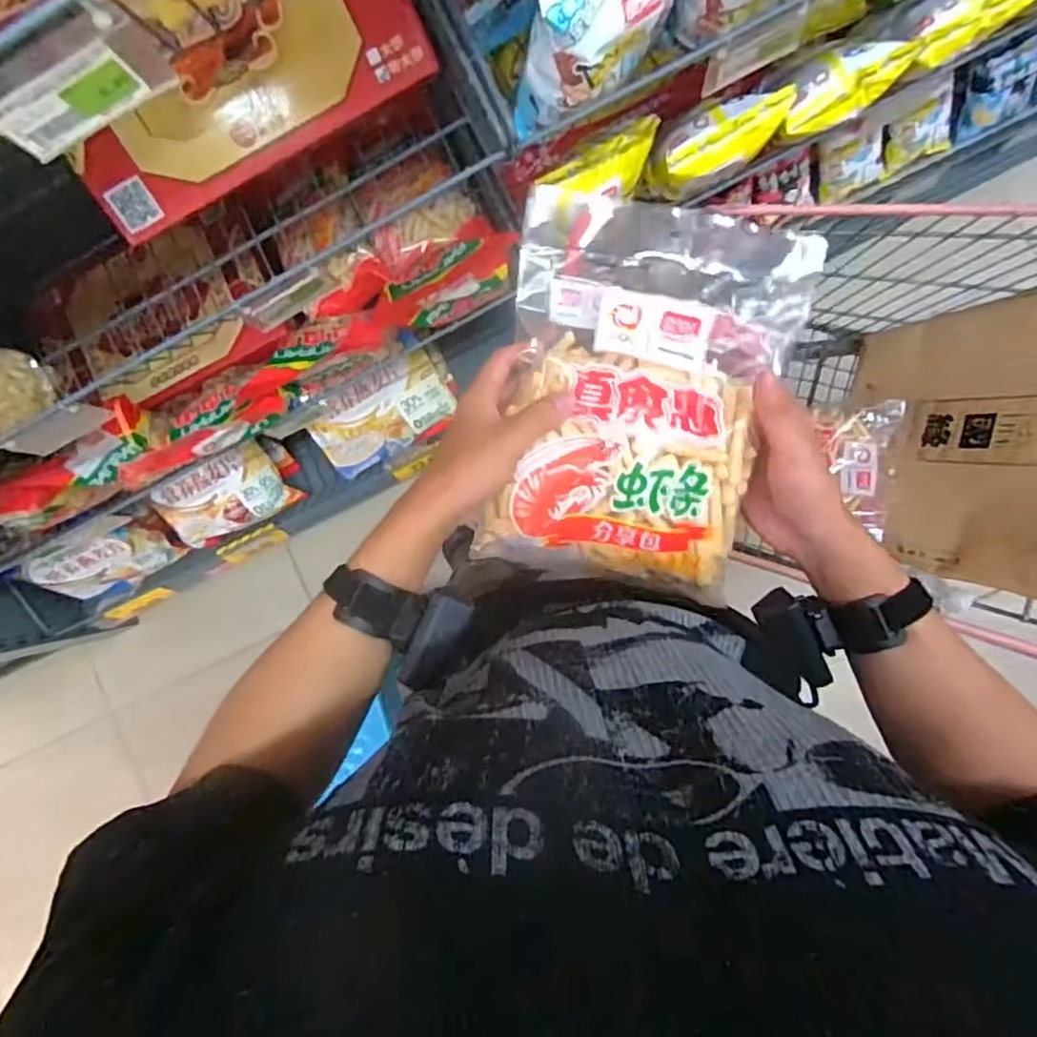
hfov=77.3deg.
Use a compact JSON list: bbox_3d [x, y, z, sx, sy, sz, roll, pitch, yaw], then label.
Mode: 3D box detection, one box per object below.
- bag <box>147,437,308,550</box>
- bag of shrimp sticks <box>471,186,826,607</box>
[{"bbox_3d":[-0.606,-0.041,1.330,0.255,0.174,0.050,-24,43,4],"label":"bag"},{"bbox_3d":[0.084,-0.081,0.448,0.189,0.055,0.248,11,90,7],"label":"bag of shrimp sticks"}]

